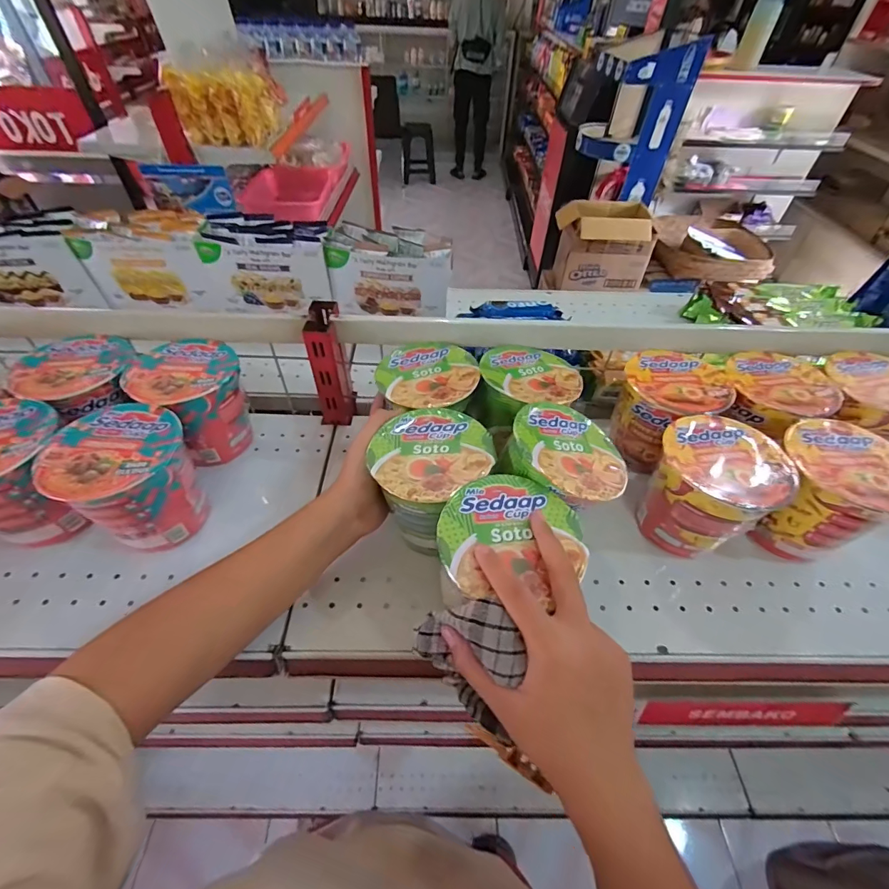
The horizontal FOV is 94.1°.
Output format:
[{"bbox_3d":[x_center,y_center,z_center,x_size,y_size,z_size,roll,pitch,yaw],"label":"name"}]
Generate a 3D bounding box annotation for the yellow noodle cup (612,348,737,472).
[{"bbox_3d":[0.241,-0.036,0.471,0.105,0.095,0.101,1,49,-1],"label":"yellow noodle cup"}]

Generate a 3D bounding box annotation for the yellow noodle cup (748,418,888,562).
[{"bbox_3d":[0.356,0.045,0.396,0.098,0.095,0.096,1,49,-1],"label":"yellow noodle cup"}]

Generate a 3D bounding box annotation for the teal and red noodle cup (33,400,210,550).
[{"bbox_3d":[-0.285,0.039,0.394,0.101,0.116,0.099,1,49,-1],"label":"teal and red noodle cup"}]

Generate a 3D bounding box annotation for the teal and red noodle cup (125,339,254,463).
[{"bbox_3d":[-0.272,-0.042,0.468,0.095,0.113,0.097,32,55,23],"label":"teal and red noodle cup"}]

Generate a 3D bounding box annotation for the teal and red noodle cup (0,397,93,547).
[{"bbox_3d":[-0.383,0.031,0.383,0.111,0.109,0.100,1,49,-2],"label":"teal and red noodle cup"}]

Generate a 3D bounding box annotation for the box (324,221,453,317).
[{"bbox_3d":[-0.078,-0.261,0.630,0.177,0.099,0.074,8,49,5],"label":"box"}]

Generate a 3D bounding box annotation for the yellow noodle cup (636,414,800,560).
[{"bbox_3d":[0.248,0.044,0.402,0.100,0.104,0.102,1,49,-1],"label":"yellow noodle cup"}]

